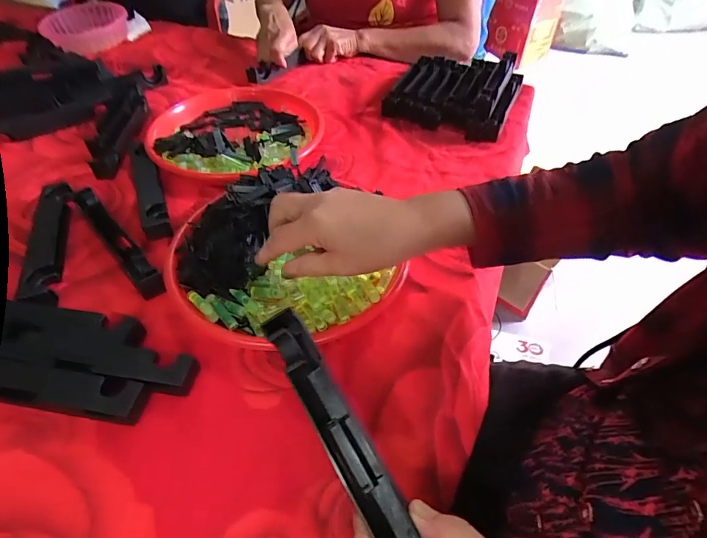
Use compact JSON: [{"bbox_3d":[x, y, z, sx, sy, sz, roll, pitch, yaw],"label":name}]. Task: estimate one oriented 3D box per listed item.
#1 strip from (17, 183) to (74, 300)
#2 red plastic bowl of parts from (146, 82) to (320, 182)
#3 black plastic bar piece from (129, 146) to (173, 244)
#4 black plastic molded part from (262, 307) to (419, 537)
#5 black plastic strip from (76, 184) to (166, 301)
[{"bbox_3d":[-0.352,-0.042,0.497,0.034,0.034,0.176,-12,50,-10],"label":"strip"},{"bbox_3d":[-0.173,-0.215,0.645,0.241,0.047,0.259,0,49,0],"label":"red plastic bowl of parts"},{"bbox_3d":[-0.271,-0.113,0.565,0.030,0.025,0.206,-19,51,-16],"label":"black plastic bar piece"},{"bbox_3d":[-0.004,0.111,0.269,0.027,0.029,0.184,-25,69,-21],"label":"black plastic molded part"},{"bbox_3d":[-0.270,-0.033,0.489,0.024,0.031,0.200,-34,57,-26],"label":"black plastic strip"}]

